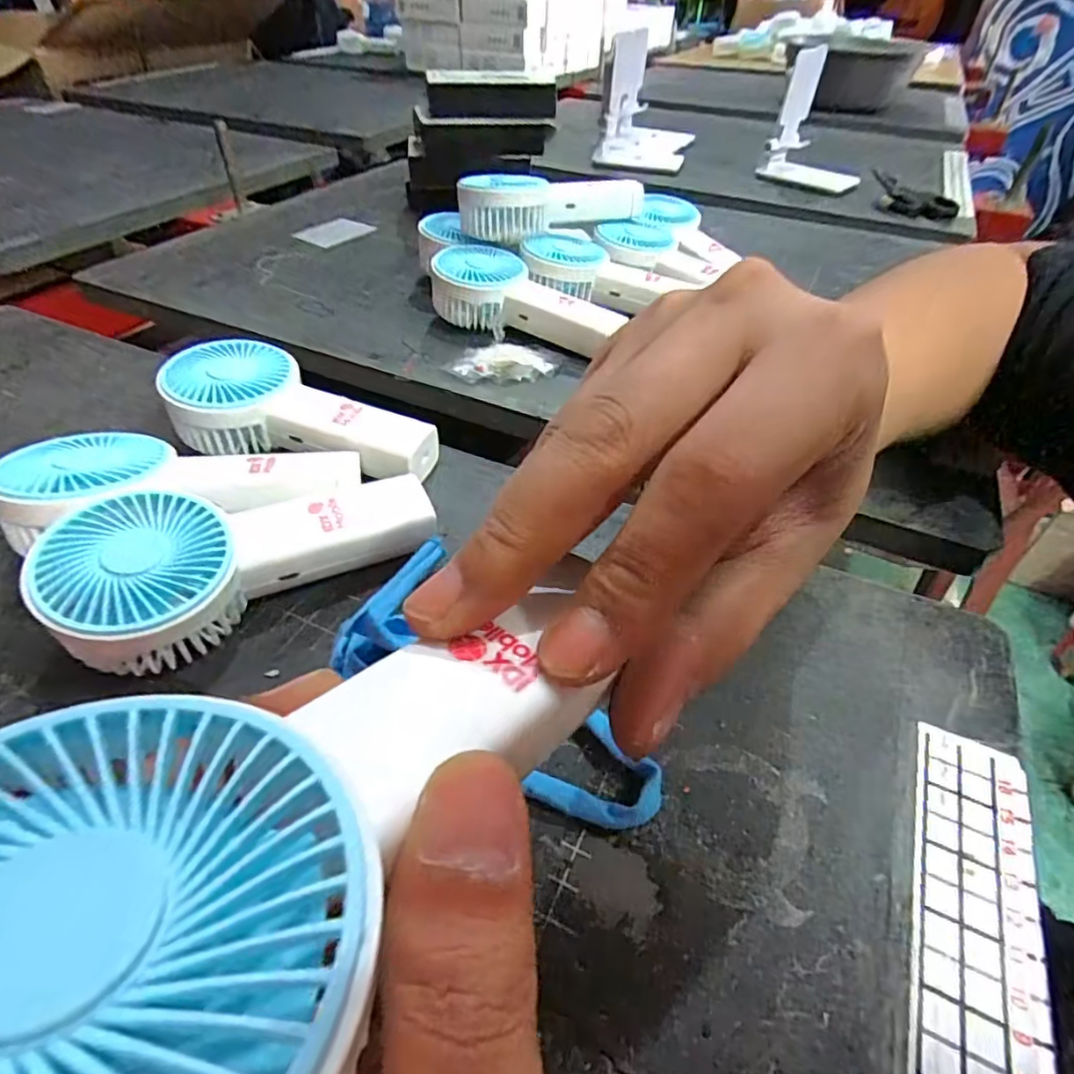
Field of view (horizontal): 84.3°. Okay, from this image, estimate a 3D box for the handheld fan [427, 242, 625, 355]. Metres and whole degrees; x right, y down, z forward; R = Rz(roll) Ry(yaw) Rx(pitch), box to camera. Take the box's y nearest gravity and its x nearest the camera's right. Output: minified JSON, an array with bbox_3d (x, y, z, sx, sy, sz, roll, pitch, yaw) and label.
[{"bbox_3d":[-0.006,-0.158,0.401,0.138,0.040,0.062,23,48,21],"label":"handheld fan"}]

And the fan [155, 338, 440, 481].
[{"bbox_3d":[-0.117,-0.063,0.304,0.138,0.041,0.065,11,45,10],"label":"fan"}]

